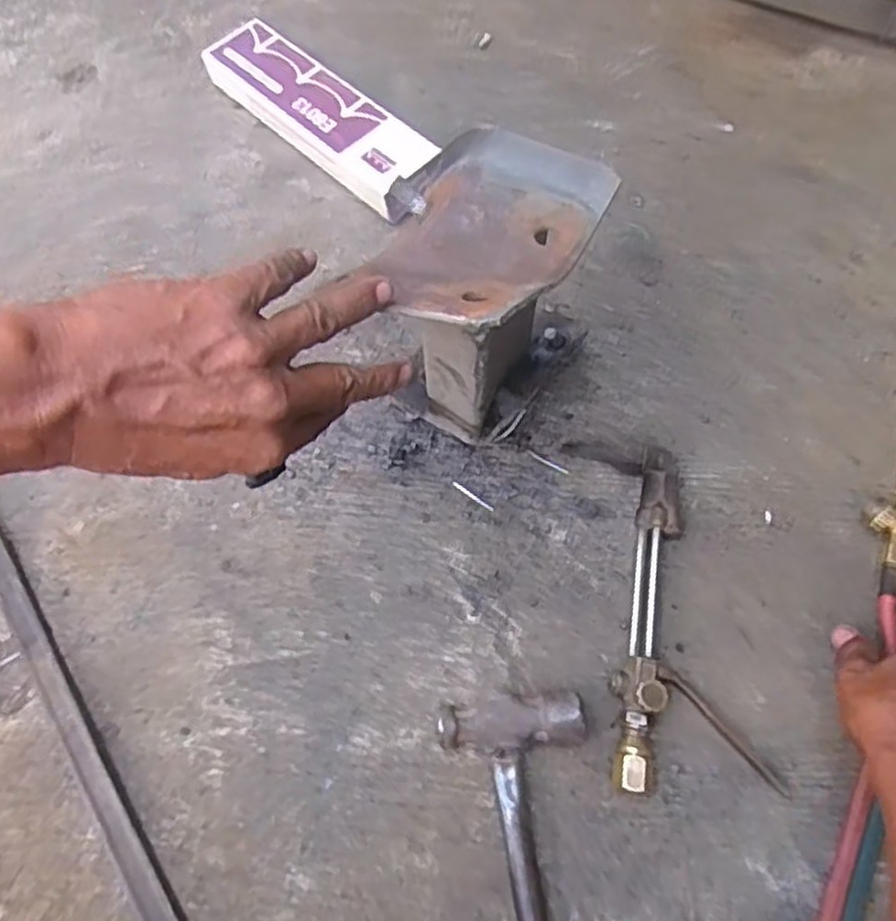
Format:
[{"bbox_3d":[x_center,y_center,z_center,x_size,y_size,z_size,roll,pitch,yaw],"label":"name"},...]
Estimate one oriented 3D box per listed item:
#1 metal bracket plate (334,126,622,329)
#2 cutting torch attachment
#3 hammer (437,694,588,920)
[{"bbox_3d":[0.014,-0.134,0.403,0.118,0.051,0.161,25,69,12],"label":"metal bracket plate"},{"bbox_3d":[0.180,0.112,0.561,0.122,0.044,0.264,-1,66,2],"label":"cutting torch attachment"},{"bbox_3d":[0.056,0.298,0.487,0.099,0.039,0.261,-5,65,0],"label":"hammer"}]

